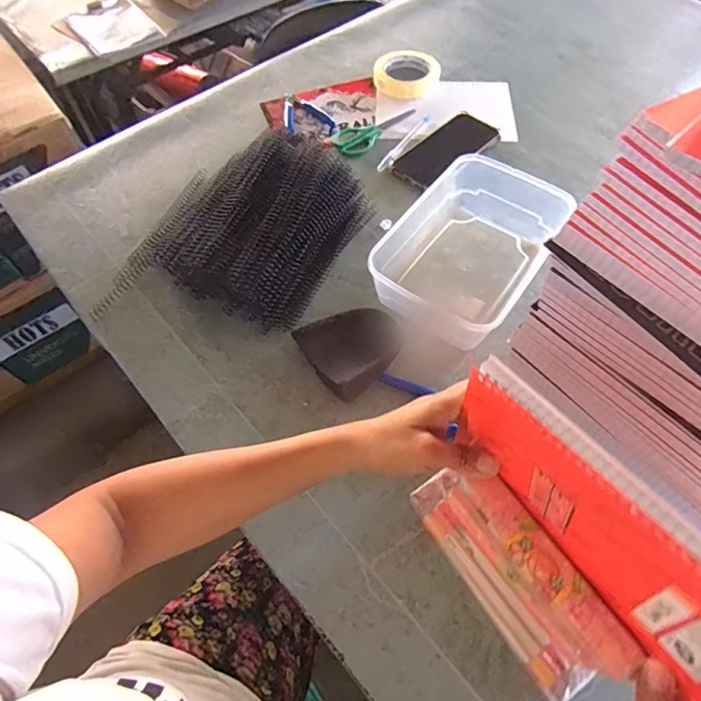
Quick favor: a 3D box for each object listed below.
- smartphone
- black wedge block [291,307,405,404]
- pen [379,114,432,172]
[{"bbox_3d":[0.141,-0.291,0.680,0.168,0.014,0.075,-40,67,-20],"label":"smartphone"},{"bbox_3d":[0.000,-0.006,0.508,0.091,0.036,0.098,-36,65,-18],"label":"black wedge block"},{"bbox_3d":[0.080,-0.307,0.695,0.017,0.007,0.150,27,63,15],"label":"pen"}]

